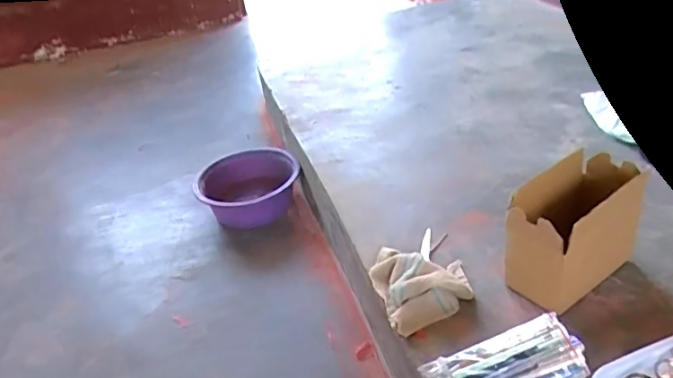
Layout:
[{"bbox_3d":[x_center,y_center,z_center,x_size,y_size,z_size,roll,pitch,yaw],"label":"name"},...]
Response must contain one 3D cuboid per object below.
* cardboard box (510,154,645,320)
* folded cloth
[{"bbox_3d":[0.361,0.077,0.813,0.212,0.189,0.109,-27,40,-28],"label":"cardboard box"},{"bbox_3d":[0.145,0.149,0.871,0.155,0.054,0.165,-12,35,-8],"label":"folded cloth"}]

